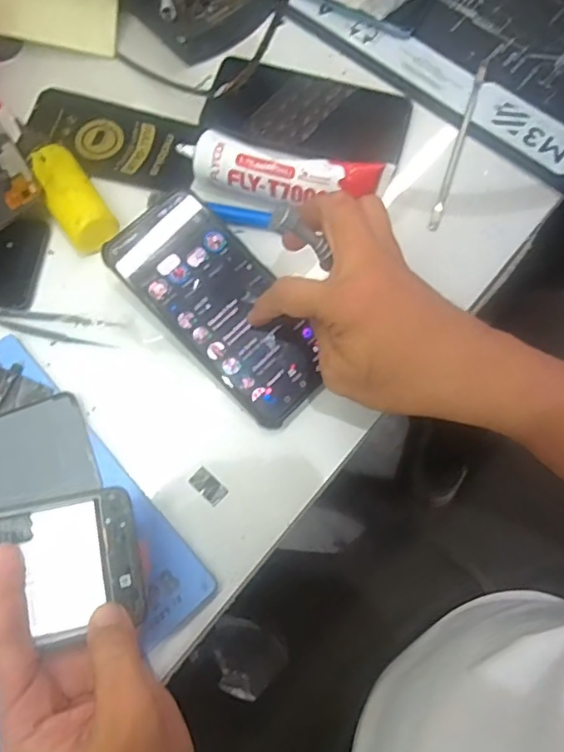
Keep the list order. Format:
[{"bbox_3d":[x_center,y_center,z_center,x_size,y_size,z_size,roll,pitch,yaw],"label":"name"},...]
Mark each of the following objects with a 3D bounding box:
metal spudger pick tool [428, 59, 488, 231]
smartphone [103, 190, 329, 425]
[{"bbox_3d":[0.141,-0.186,0.447,0.007,0.004,0.165,19,73,4],"label":"metal spudger pick tool"},{"bbox_3d":[-0.040,-0.045,0.379,0.077,0.008,0.163,-38,88,-12],"label":"smartphone"}]

